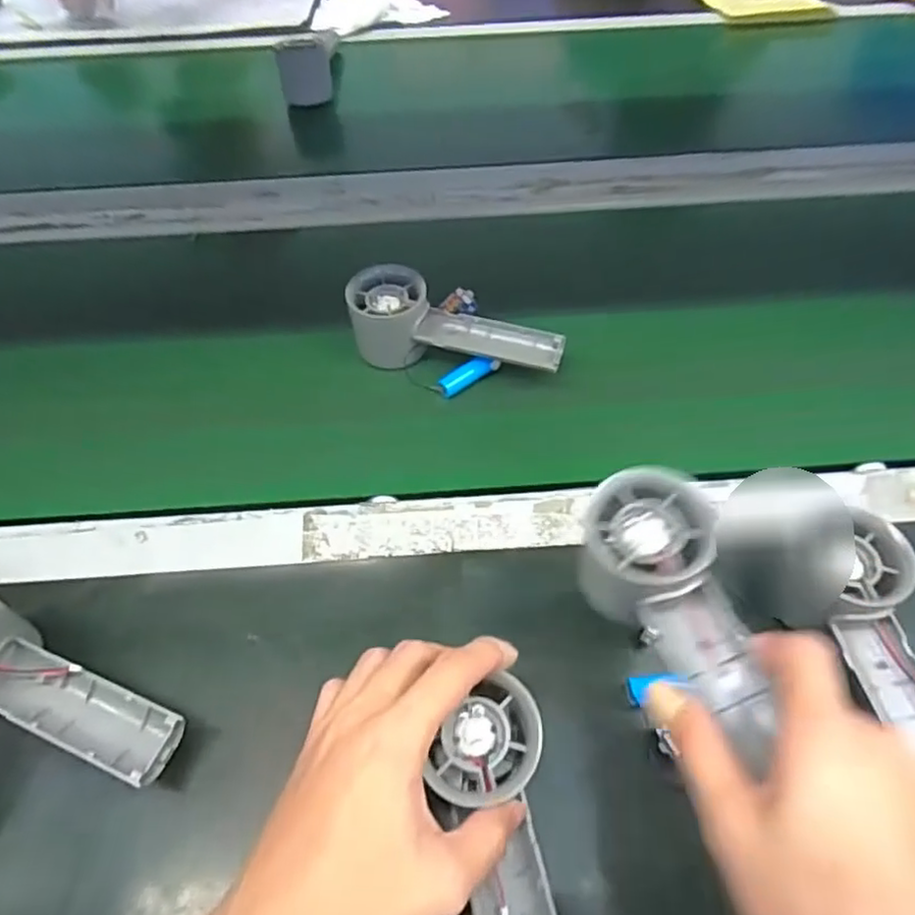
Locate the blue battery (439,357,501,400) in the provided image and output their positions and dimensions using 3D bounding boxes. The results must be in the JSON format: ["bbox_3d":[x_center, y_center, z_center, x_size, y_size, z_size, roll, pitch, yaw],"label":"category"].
[{"bbox_3d":[0.008,-0.061,0.489,0.051,0.012,0.015,-32,65,-22],"label":"blue battery"}]

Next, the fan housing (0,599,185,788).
[{"bbox_3d":[-0.217,0.120,0.336,0.159,0.055,0.056,20,58,15],"label":"fan housing"}]

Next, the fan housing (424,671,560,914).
[{"bbox_3d":[0.022,0.179,0.284,0.049,0.030,0.152,-10,76,-3],"label":"fan housing"}]

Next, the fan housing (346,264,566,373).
[{"bbox_3d":[-0.001,-0.100,0.481,0.154,0.049,0.053,6,57,7],"label":"fan housing"}]

